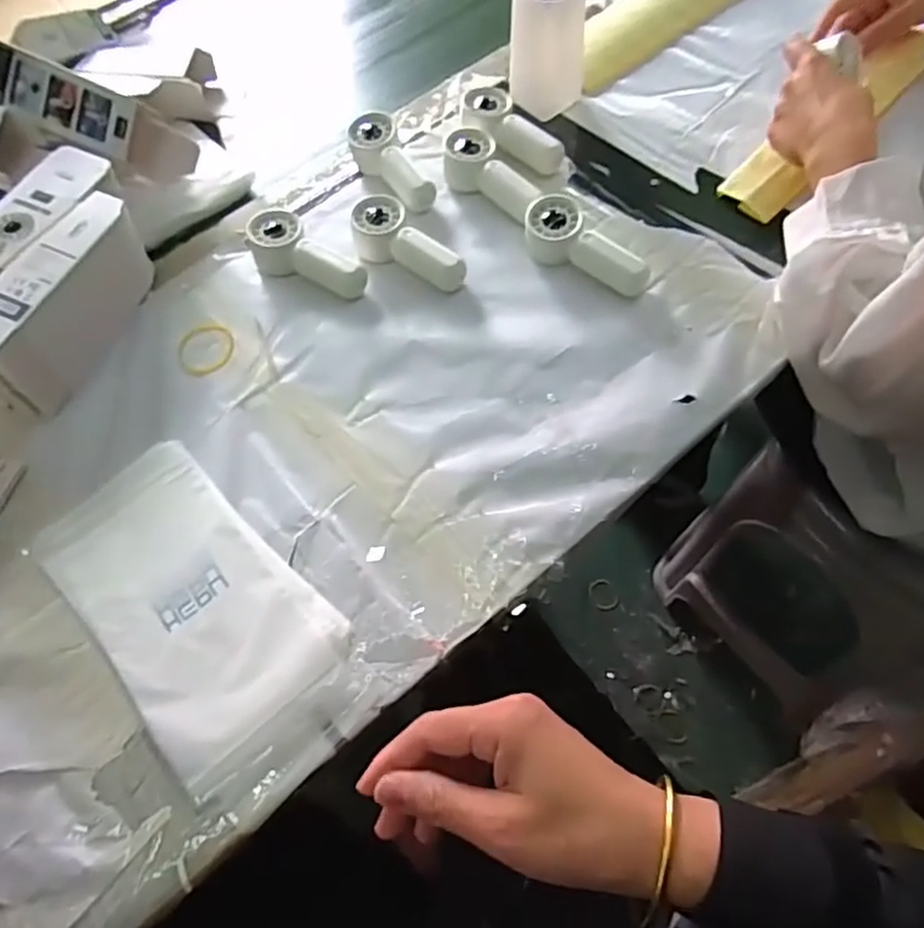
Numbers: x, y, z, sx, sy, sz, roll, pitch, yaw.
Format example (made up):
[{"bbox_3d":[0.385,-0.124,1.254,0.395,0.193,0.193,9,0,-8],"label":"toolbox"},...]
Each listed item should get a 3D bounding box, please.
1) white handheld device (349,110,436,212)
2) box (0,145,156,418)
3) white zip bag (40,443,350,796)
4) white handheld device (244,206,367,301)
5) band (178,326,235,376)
[{"bbox_3d":[-0.065,-0.272,0.617,0.046,0.035,0.114,-31,61,-10],"label":"white handheld device"},{"bbox_3d":[-0.327,-0.146,0.542,0.091,0.086,0.196,18,65,14],"label":"box"},{"bbox_3d":[-0.185,0.084,0.451,0.120,0.004,0.218,-41,63,-16],"label":"white zip bag"},{"bbox_3d":[-0.133,-0.171,0.568,0.108,0.034,0.049,36,70,24],"label":"white handheld device"},{"bbox_3d":[-0.209,-0.093,0.555,0.048,0.004,0.055,-6,58,5],"label":"band"}]

